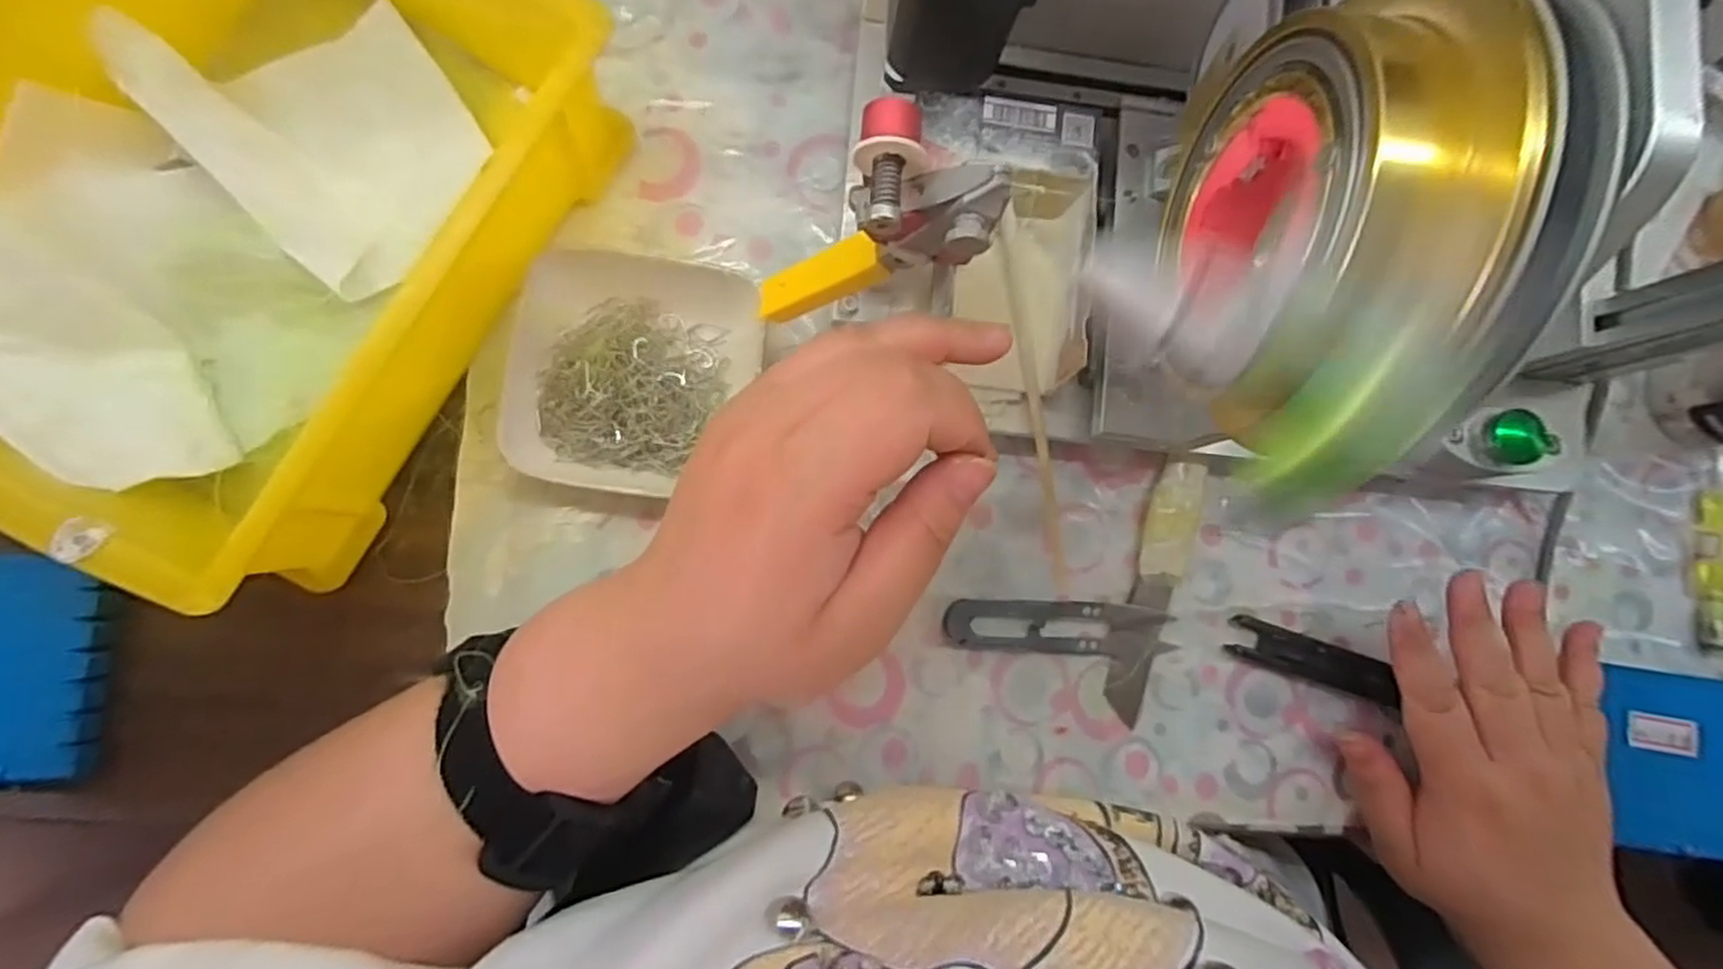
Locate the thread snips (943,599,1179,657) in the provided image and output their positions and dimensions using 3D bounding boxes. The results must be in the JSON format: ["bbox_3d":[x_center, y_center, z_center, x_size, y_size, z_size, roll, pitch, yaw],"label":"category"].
[{"bbox_3d":[0.086,0.062,0.326,0.098,0.010,0.022,4,83,-7],"label":"thread snips"}]

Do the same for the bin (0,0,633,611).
[{"bbox_3d":[-0.222,-0.098,0.275,0.172,0.071,0.239,28,81,-3],"label":"bin"}]

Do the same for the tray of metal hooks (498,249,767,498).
[{"bbox_3d":[-0.093,-0.044,0.311,0.092,0.025,0.094,8,82,-6],"label":"tray of metal hooks"}]

